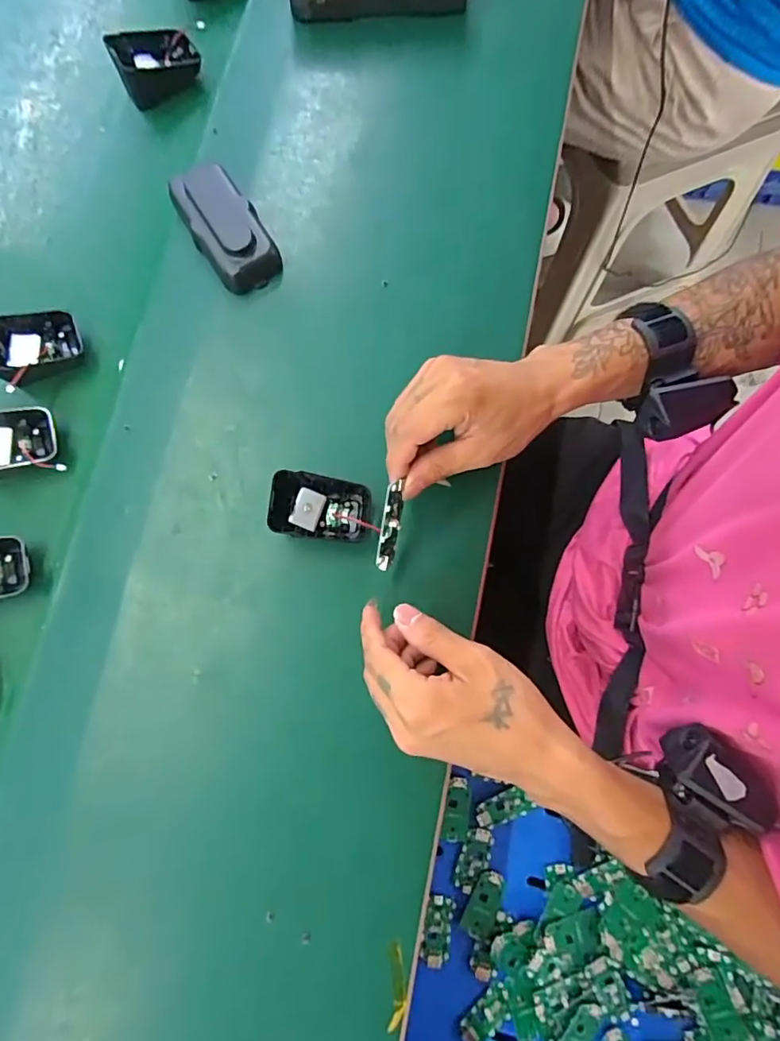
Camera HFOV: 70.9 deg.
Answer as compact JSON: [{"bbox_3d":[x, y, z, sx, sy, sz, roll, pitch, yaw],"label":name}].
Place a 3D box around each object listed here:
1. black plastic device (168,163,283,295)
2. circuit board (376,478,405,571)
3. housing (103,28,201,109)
[{"bbox_3d":[-0.129,-0.230,0.432,0.050,0.031,0.104,-30,79,-5],"label":"black plastic device"},{"bbox_3d":[0.000,0.003,0.364,0.012,0.021,0.060,9,115,3],"label":"circuit board"},{"bbox_3d":[-0.196,-0.386,0.458,0.066,0.036,0.046,-24,79,-3],"label":"housing"}]

